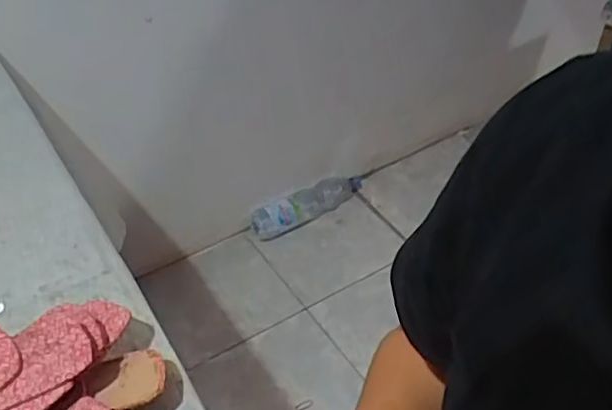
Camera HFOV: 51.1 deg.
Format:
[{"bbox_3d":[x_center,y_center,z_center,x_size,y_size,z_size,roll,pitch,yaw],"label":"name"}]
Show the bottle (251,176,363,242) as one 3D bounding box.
[{"bbox_3d":[0.012,0.002,1.802,0.362,0.074,0.098,-20,47,-18],"label":"bottle"}]

